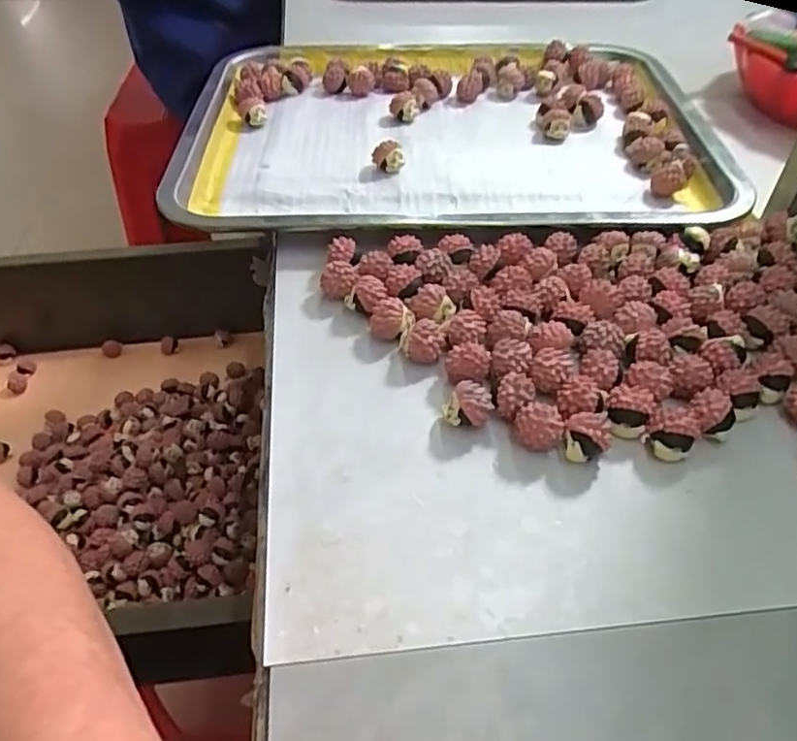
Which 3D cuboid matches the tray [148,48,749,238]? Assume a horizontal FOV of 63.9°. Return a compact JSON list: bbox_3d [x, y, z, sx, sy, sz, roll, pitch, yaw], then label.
[{"bbox_3d":[0.034,-0.175,0.455,0.350,0.042,0.267,-1,47,-1],"label":"tray"}]

